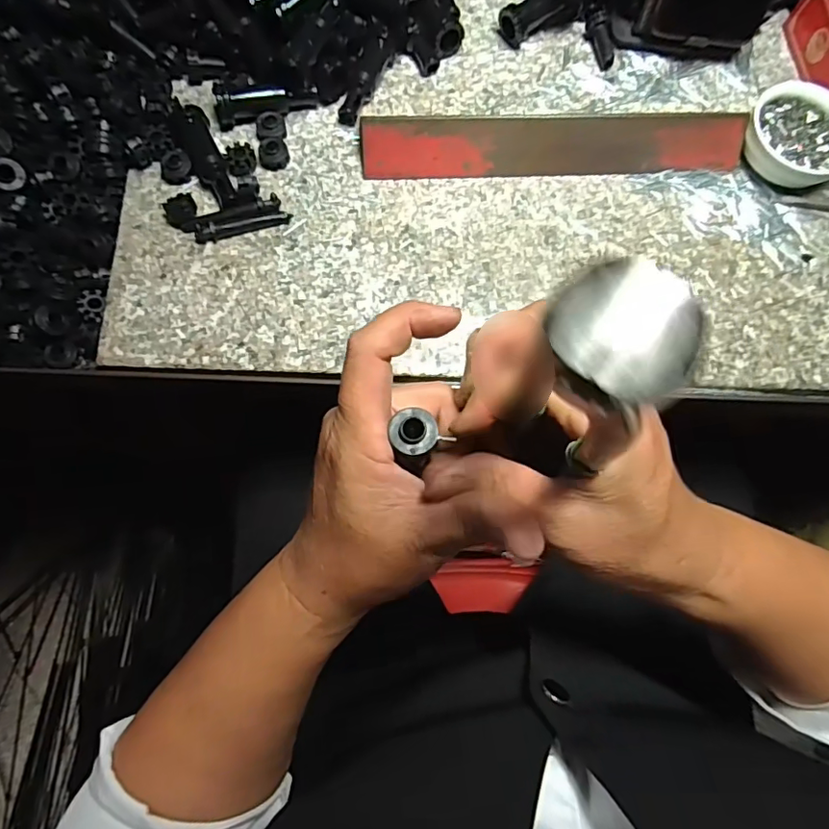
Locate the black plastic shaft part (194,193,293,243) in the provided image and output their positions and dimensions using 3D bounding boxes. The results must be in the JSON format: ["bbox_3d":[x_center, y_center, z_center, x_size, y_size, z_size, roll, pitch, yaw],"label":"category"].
[{"bbox_3d":[-0.109,-0.123,0.338,0.058,0.009,0.017,-19,77,-8],"label":"black plastic shaft part"}]

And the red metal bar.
[{"bbox_3d":[0.096,-0.180,0.355,0.257,0.020,0.031,-4,76,-4],"label":"red metal bar"}]

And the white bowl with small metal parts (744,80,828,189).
[{"bbox_3d":[0.262,-0.191,0.365,0.068,0.023,0.070,1,75,-3],"label":"white bowl with small metal parts"}]

